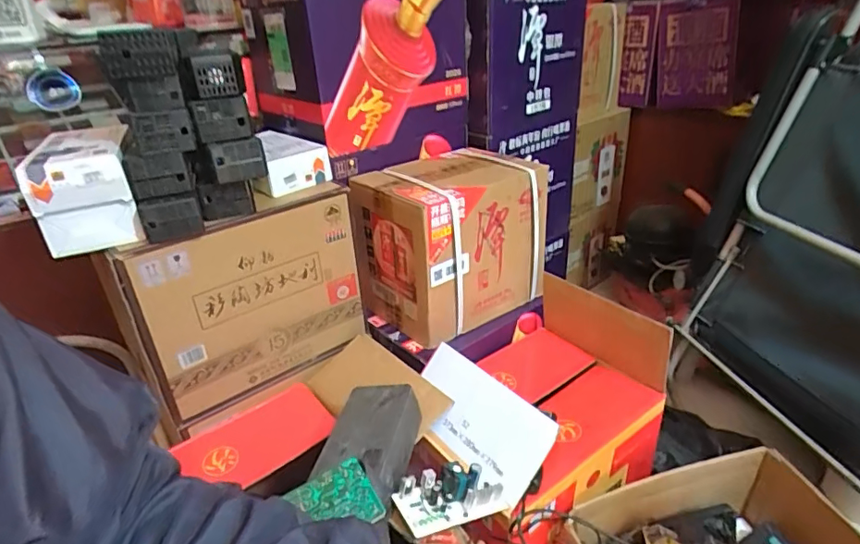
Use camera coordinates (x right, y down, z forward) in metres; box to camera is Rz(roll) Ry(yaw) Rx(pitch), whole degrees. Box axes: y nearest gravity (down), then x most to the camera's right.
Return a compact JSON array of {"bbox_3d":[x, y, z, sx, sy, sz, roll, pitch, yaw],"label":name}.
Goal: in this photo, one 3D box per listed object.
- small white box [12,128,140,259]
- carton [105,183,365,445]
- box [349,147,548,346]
[{"bbox_3d":[-0.495,-0.124,0.752,0.121,0.130,0.189,-18,31,-24],"label":"small white box"},{"bbox_3d":[-0.292,0.064,0.892,0.380,0.339,0.046,-23,34,-31],"label":"carton"},{"bbox_3d":[0.041,-0.060,1.054,0.310,0.291,0.233,-25,35,-34],"label":"box"}]

